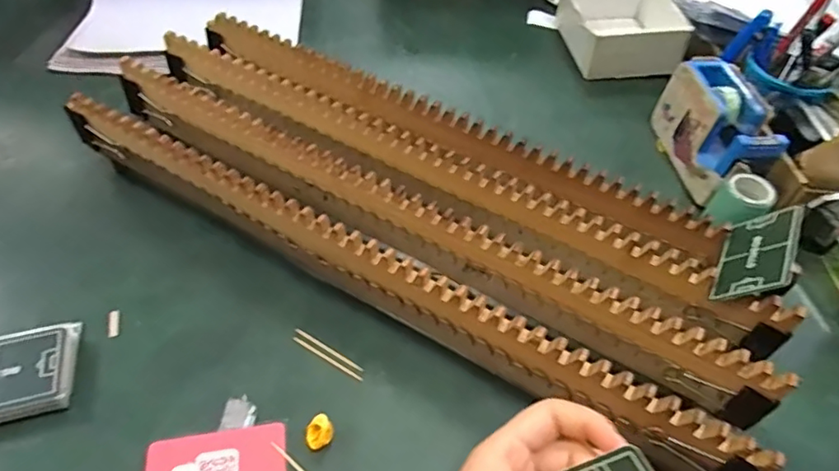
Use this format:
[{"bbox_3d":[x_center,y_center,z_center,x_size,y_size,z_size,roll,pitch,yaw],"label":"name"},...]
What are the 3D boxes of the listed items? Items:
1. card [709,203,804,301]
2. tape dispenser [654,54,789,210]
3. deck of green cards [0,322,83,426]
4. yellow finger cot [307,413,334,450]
[{"bbox_3d":[0.234,0.012,0.376,0.005,0.055,0.078,46,55,-10],"label":"card"},{"bbox_3d":[0.292,-0.105,0.536,0.059,0.077,0.137,-2,51,-6],"label":"tape dispenser"},{"bbox_3d":[-0.288,0.099,0.369,0.095,0.026,0.063,-12,52,-14],"label":"deck of green cards"},{"bbox_3d":[-0.066,0.131,0.359,0.018,0.012,0.018,2,51,-3],"label":"yellow finger cot"}]

